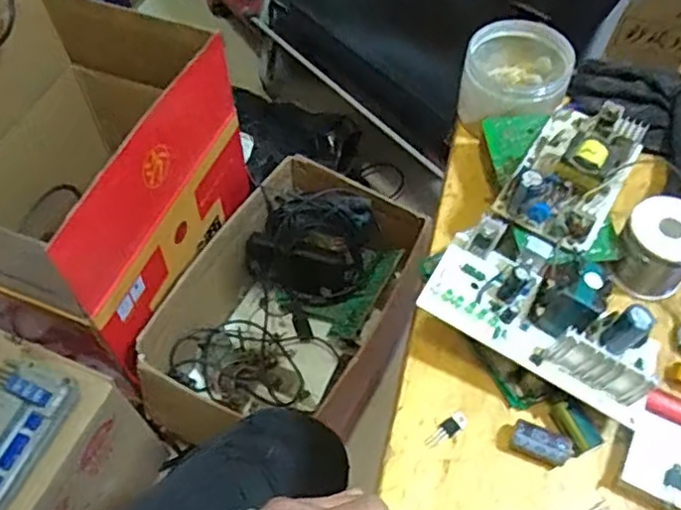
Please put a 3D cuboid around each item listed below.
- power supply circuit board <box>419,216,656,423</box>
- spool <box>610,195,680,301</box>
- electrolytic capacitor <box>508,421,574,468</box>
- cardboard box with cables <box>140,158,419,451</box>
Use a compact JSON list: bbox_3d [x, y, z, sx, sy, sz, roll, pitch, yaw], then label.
[{"bbox_3d":[0.129,0.032,0.396,0.141,0.045,0.075,27,60,16],"label":"power supply circuit board"},{"bbox_3d":[0.220,-0.004,0.443,0.050,0.055,0.047,0,57,-1],"label":"spool"},{"bbox_3d":[0.120,0.115,0.388,0.034,0.018,0.016,24,60,15],"label":"electrolytic capacitor"},{"bbox_3d":[-0.083,0.083,0.947,0.240,0.166,0.417,24,60,15],"label":"cardboard box with cables"}]

